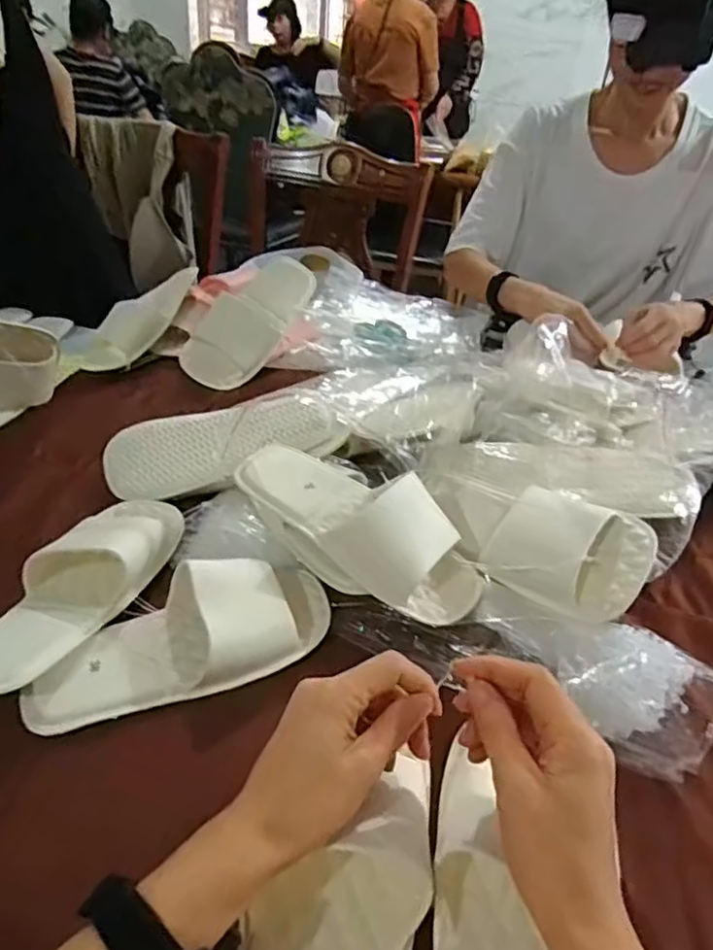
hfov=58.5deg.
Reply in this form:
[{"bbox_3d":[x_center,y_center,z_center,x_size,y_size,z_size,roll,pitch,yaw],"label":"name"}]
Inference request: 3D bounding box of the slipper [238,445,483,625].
[{"bbox_3d":[-0.002,0.042,0.558,0.233,0.075,0.095,22,39,22],"label":"slipper"}]

